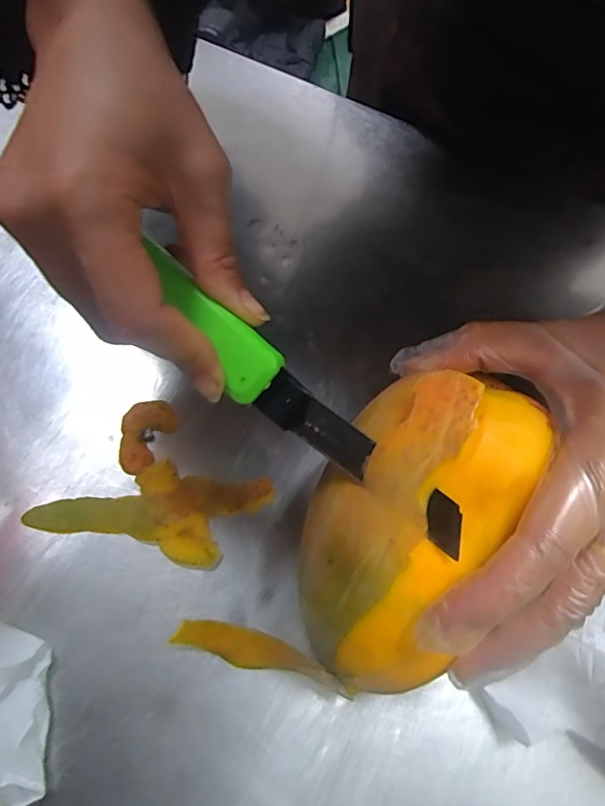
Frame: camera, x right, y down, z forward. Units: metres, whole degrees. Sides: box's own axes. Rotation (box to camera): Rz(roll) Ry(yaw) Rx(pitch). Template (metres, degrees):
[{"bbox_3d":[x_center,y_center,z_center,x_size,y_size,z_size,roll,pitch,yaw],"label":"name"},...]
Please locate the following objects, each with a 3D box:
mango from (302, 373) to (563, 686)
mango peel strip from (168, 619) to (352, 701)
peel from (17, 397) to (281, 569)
[{"bbox_3d":[0.045,0.053,0.217,0.077,0.067,0.146,23,91,13],"label":"mango"},{"bbox_3d":[-0.022,0.121,0.239,0.087,0.022,0.018,8,65,17],"label":"mango peel strip"},{"bbox_3d":[-0.085,0.056,0.283,0.102,0.008,0.094,33,68,12],"label":"peel"}]

